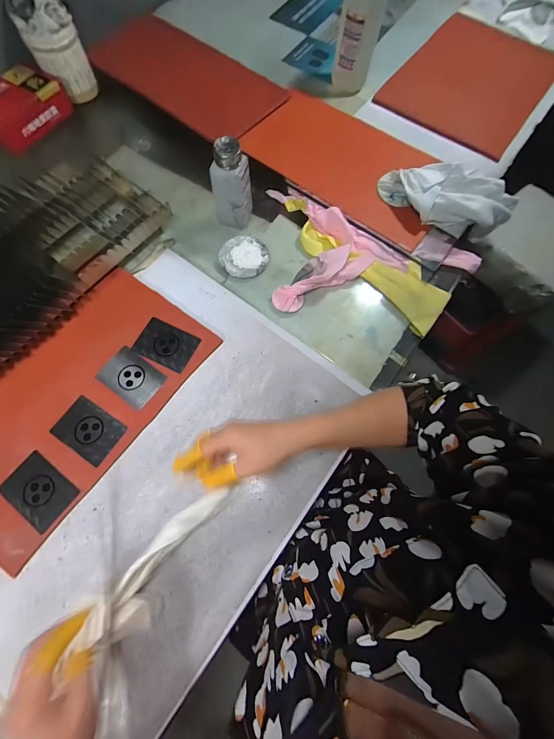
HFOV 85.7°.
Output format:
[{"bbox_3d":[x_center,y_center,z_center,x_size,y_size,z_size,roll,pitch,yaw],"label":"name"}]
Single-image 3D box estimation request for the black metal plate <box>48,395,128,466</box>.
[{"bbox_3d":[-0.255,0.082,0.404,0.084,0.004,0.060,32,75,7],"label":"black metal plate"}]

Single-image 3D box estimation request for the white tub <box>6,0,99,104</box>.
[{"bbox_3d":[-0.420,-0.617,0.572,0.094,0.122,0.101,-29,75,-11],"label":"white tub"}]

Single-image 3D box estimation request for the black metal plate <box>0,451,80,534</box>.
[{"bbox_3d":[-0.302,0.153,0.380,0.086,0.005,0.058,35,70,12],"label":"black metal plate"}]

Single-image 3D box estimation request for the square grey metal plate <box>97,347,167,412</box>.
[{"bbox_3d":[-0.207,0.011,0.427,0.082,0.004,0.061,35,75,8],"label":"square grey metal plate"}]

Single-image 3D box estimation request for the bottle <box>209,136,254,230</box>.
[{"bbox_3d":[-0.072,-0.287,0.474,0.057,0.122,0.052,10,73,1],"label":"bottle"}]

